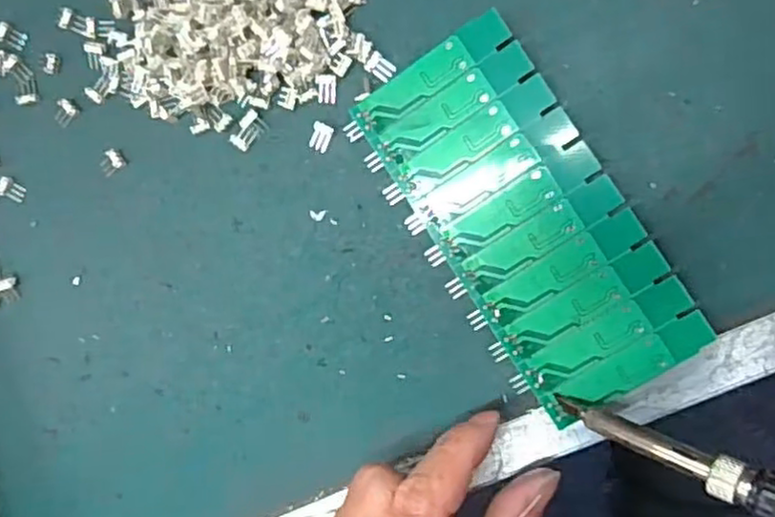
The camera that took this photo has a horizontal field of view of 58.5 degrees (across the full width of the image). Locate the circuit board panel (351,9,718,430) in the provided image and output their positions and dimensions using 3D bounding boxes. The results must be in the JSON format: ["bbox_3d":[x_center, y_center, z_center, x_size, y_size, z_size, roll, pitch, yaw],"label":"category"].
[{"bbox_3d":[0.050,-0.013,0.248,0.060,0.011,0.136,-33,87,6],"label":"circuit board panel"}]

